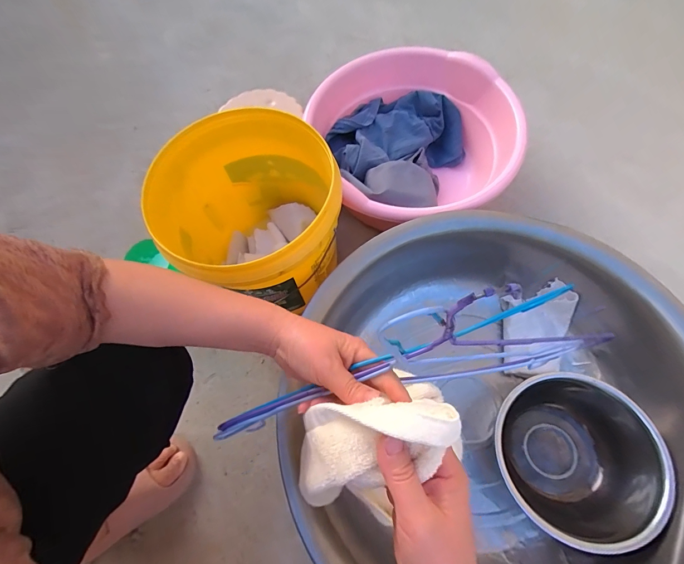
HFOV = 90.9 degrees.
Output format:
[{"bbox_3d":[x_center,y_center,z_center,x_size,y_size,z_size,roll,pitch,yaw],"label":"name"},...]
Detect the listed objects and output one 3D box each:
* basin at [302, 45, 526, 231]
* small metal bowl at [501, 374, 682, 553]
[{"bbox_3d":[0.142,-0.257,0.651,0.337,0.162,0.350,-1,68,2],"label":"basin"},{"bbox_3d":[0.315,0.245,0.483,0.190,0.112,0.200,-1,68,2],"label":"small metal bowl"}]

